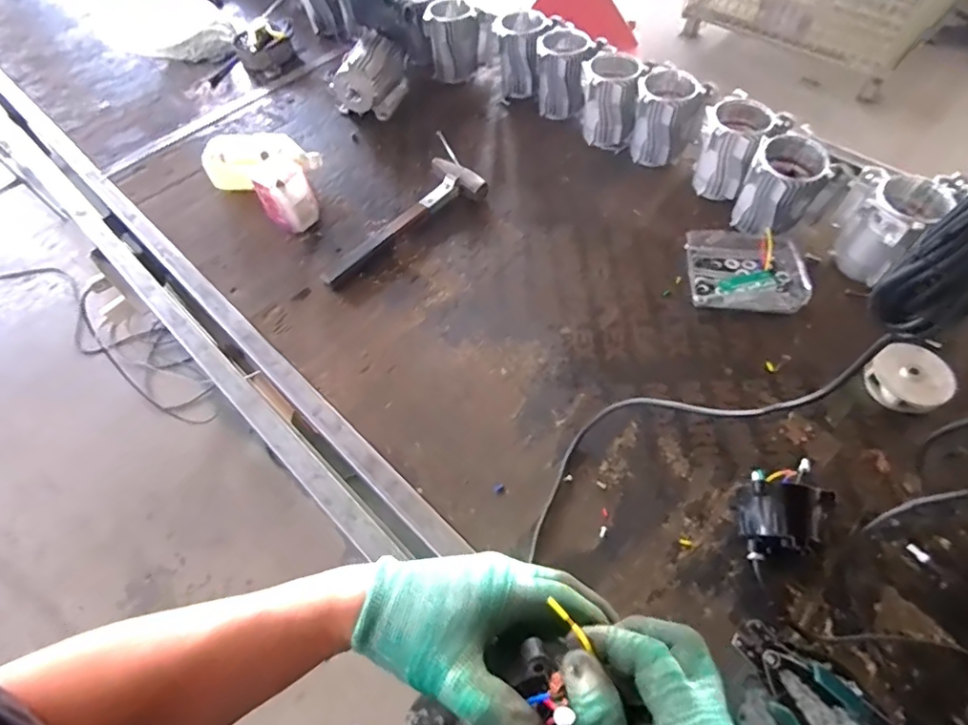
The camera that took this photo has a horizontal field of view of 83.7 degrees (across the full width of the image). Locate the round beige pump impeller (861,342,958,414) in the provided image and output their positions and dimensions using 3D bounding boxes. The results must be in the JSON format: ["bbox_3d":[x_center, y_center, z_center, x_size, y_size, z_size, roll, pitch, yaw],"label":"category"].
[{"bbox_3d":[0.581,0.023,0.737,0.091,0.036,0.092,-2,57,3],"label":"round beige pump impeller"}]

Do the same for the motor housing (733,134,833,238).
[{"bbox_3d":[0.477,-0.278,0.877,0.115,0.139,0.111,-2,57,3],"label":"motor housing"}]

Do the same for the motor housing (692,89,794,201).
[{"bbox_3d":[0.433,-0.366,0.940,0.122,0.138,0.114,37,67,24],"label":"motor housing"}]

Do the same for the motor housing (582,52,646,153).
[{"bbox_3d":[0.240,-0.497,1.039,0.097,0.139,0.097,1,57,5],"label":"motor housing"}]

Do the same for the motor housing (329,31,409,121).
[{"bbox_3d":[-0.238,-0.606,1.143,0.100,0.119,0.151,25,63,19],"label":"motor housing"}]

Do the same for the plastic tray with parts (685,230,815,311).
[{"bbox_3d":[0.419,-0.146,0.862,0.177,0.037,0.135,5,58,7],"label":"plastic tray with parts"}]

